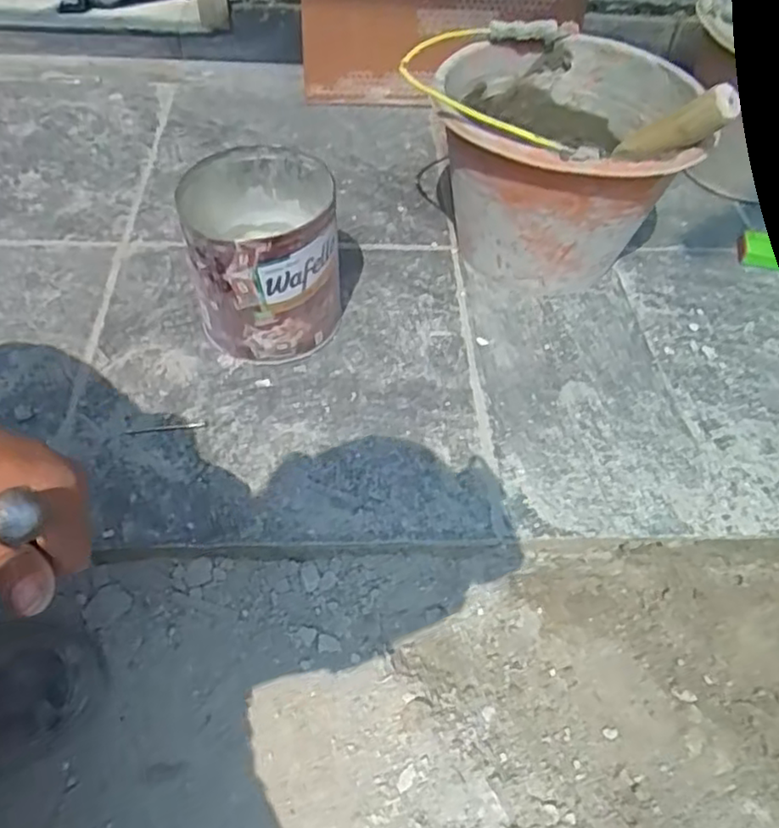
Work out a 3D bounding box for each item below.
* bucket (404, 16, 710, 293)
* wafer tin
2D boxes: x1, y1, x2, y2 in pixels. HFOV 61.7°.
[{"bbox_3d":[0.173,-0.276,0.734,0.246,0.206,0.259,2,53,-2],"label":"bucket"},{"bbox_3d":[-0.126,-0.157,0.663,0.138,0.155,0.151,-7,53,-8],"label":"wafer tin"}]

